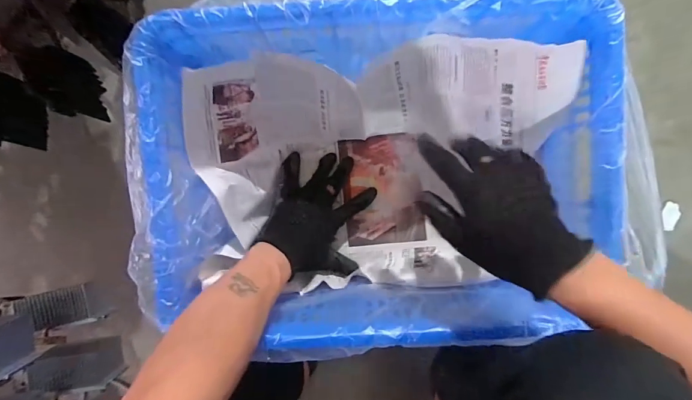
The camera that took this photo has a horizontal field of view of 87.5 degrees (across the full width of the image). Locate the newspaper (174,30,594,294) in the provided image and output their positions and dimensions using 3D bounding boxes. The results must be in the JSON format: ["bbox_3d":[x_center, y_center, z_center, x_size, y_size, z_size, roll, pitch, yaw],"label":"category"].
[{"bbox_3d":[0.032,-0.030,0.464,0.415,0.187,0.287,-4,94,4],"label":"newspaper"}]

